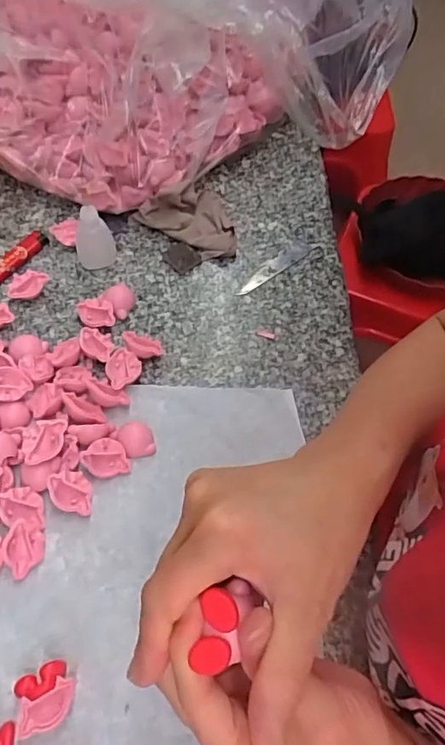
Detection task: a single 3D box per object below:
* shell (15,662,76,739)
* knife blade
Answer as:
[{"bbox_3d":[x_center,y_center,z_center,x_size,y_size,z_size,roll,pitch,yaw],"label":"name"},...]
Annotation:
[{"bbox_3d":[-0.108,0.198,0.328,0.033,0.016,0.034,-14,60,-11],"label":"shell"},{"bbox_3d":[0.053,-0.105,0.531,0.103,0.004,0.020,-33,66,-21],"label":"knife blade"}]

